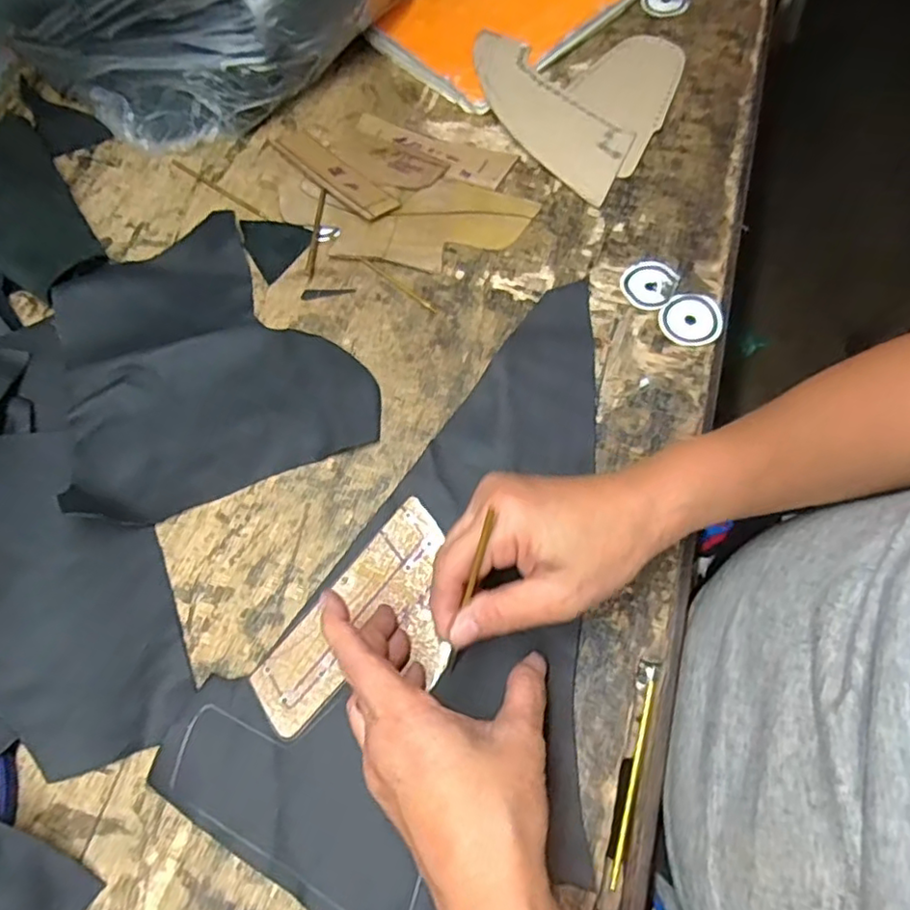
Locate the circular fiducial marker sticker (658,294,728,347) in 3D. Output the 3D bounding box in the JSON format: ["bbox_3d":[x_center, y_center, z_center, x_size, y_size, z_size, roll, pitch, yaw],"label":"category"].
[{"bbox_3d":[0.153,-0.088,0.401,0.042,0.004,0.036,-15,67,-4],"label":"circular fiducial marker sticker"}]

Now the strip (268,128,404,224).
[{"bbox_3d":[-0.093,-0.211,0.463,0.121,0.004,0.027,41,75,18],"label":"strip"}]

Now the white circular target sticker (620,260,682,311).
[{"bbox_3d":[0.128,-0.114,0.412,0.034,0.004,0.037,-1,67,2],"label":"white circular target sticker"}]

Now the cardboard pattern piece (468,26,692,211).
[{"bbox_3d":[0.100,-0.263,0.474,0.156,0.008,0.162,-2,68,-3],"label":"cardboard pattern piece"}]

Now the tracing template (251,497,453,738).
[{"bbox_3d":[-0.040,0.094,0.331,0.076,0.005,0.131,36,73,16],"label":"tracing template"}]

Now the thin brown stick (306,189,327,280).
[{"bbox_3d":[-0.100,-0.161,0.446,0.005,0.004,0.080,3,67,4],"label":"thin brown stick"}]

